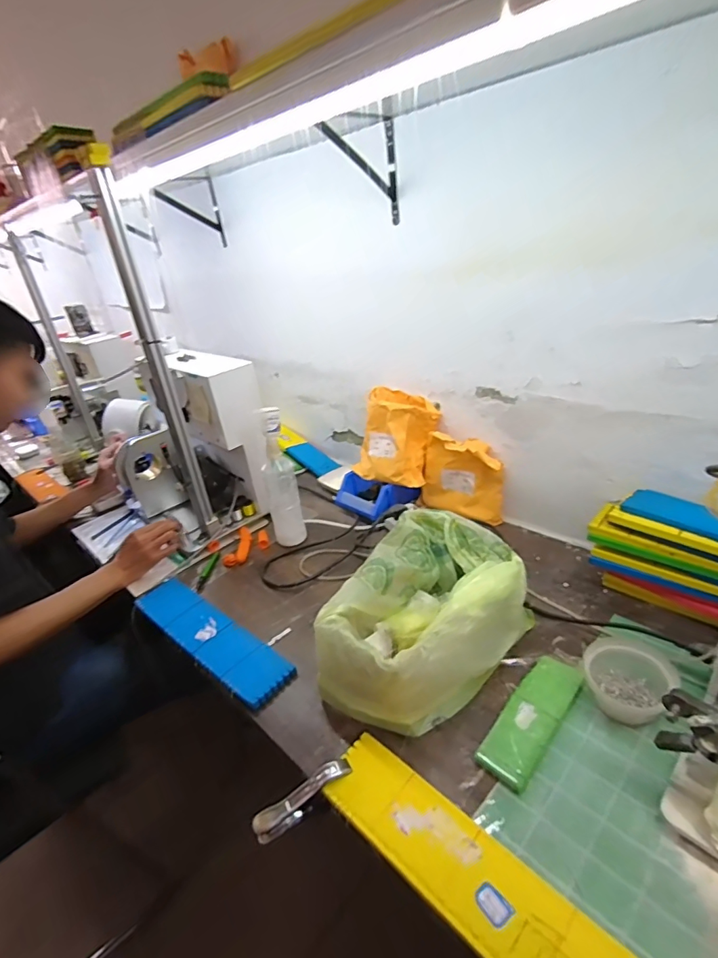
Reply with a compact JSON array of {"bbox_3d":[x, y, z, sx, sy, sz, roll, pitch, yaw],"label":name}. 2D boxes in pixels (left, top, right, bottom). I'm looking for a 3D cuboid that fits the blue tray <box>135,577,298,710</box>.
[{"bbox_3d":[-0.244,0.249,0.758,0.348,0.019,0.084,18,37,39],"label":"blue tray"}]

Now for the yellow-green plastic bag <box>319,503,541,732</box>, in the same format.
[{"bbox_3d":[0.087,0.187,0.669,0.224,0.121,0.318,20,38,40],"label":"yellow-green plastic bag"}]

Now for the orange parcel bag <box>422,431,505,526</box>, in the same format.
[{"bbox_3d":[0.207,-0.004,0.946,0.172,0.158,0.047,16,36,37],"label":"orange parcel bag"}]

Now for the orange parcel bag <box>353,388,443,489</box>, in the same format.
[{"bbox_3d":[0.076,-0.090,0.995,0.169,0.188,0.079,15,19,37],"label":"orange parcel bag"}]

